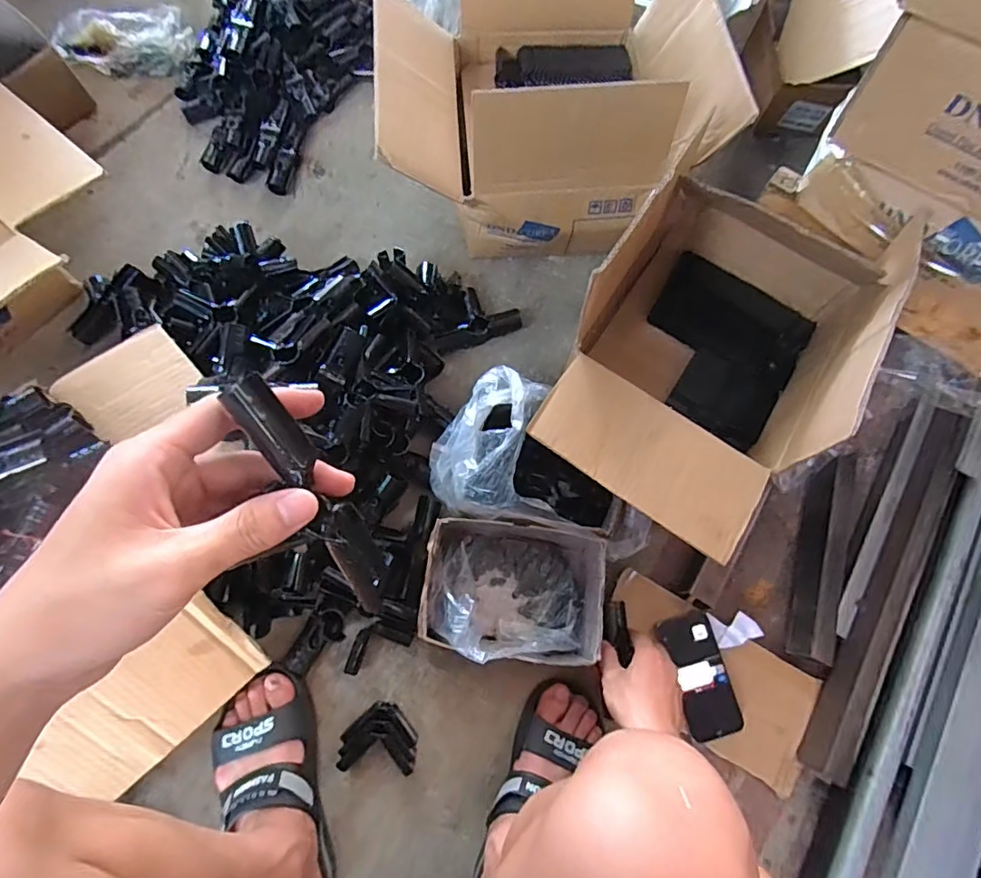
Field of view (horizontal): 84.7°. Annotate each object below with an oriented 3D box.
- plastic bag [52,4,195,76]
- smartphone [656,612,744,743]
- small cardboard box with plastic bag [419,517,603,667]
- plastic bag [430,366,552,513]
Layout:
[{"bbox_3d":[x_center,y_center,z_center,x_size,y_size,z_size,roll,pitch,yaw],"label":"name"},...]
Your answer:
[{"bbox_3d":[-0.635,-0.696,0.937,0.215,0.032,0.123,-3,72,-5],"label":"plastic bag"},{"bbox_3d":[0.265,0.296,0.675,0.068,0.015,0.139,-13,73,-8],"label":"smartphone"},{"bbox_3d":[0.026,0.184,0.651,0.206,0.106,0.152,4,72,-2],"label":"small cardboard box with plastic bag"},{"bbox_3d":[-0.009,0.000,0.669,0.127,0.094,0.183,16,72,1],"label":"plastic bag"}]

